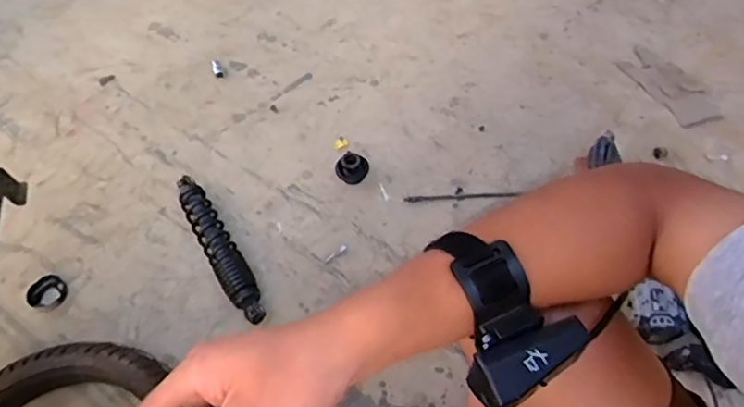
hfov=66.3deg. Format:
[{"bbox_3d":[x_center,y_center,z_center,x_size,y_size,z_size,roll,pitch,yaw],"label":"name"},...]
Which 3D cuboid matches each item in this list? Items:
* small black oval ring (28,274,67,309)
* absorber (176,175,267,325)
[{"bbox_3d":[-0.492,0.137,0.864,0.045,0.020,0.052,38,65,23],"label":"small black oval ring"},{"bbox_3d":[-0.235,0.069,0.880,0.048,0.038,0.281,-28,60,-16],"label":"absorber"}]

